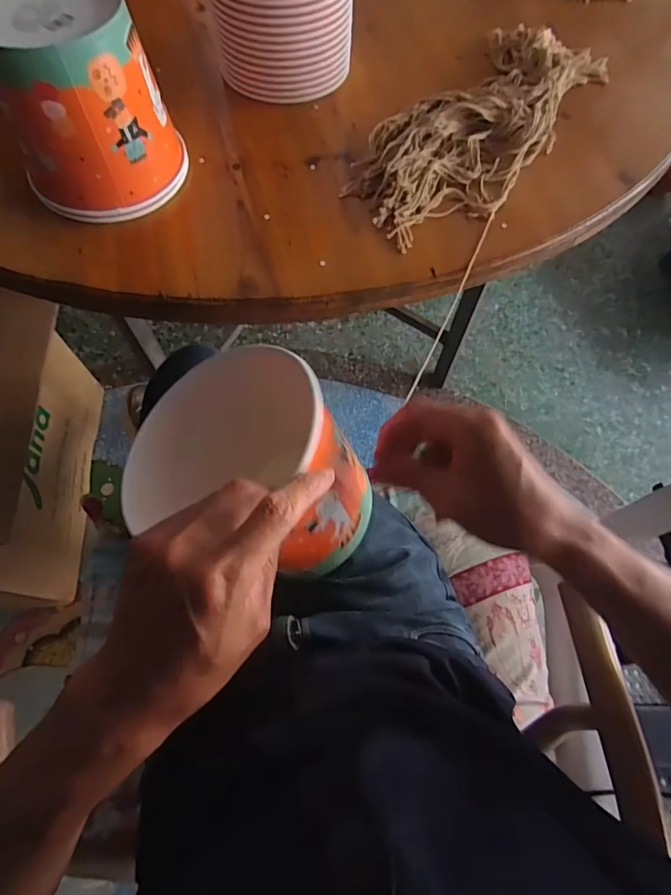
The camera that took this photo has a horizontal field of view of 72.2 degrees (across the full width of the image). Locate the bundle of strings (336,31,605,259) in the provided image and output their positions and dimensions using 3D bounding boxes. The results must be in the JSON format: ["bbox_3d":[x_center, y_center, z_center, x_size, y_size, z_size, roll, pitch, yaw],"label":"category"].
[{"bbox_3d":[0.167,-0.379,0.526,0.156,0.038,0.407,36,71,13],"label":"bundle of strings"}]

